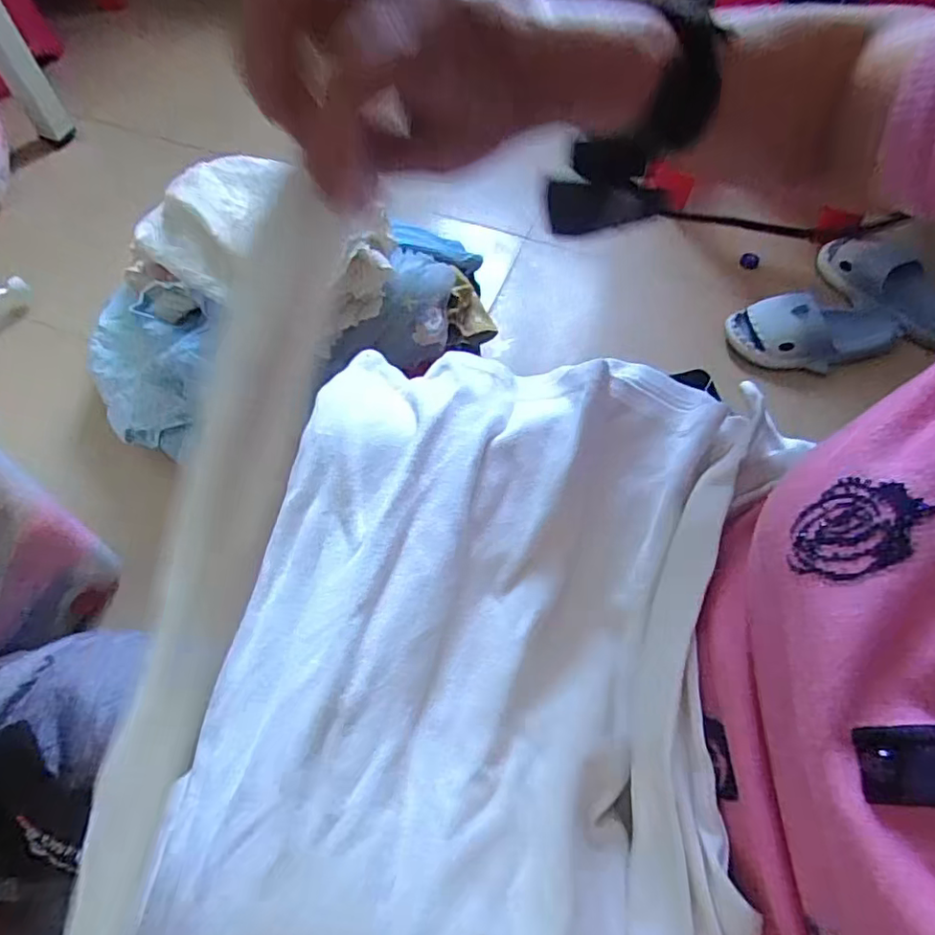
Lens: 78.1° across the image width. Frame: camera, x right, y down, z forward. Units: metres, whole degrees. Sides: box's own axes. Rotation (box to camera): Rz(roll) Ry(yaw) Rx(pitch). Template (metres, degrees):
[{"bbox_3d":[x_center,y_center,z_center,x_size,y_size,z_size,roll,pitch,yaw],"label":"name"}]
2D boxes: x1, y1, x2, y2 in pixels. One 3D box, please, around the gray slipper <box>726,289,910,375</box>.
[{"bbox_3d":[0.546,-0.213,0.882,0.264,0.073,0.108,-6,60,-5],"label":"gray slipper"}]

